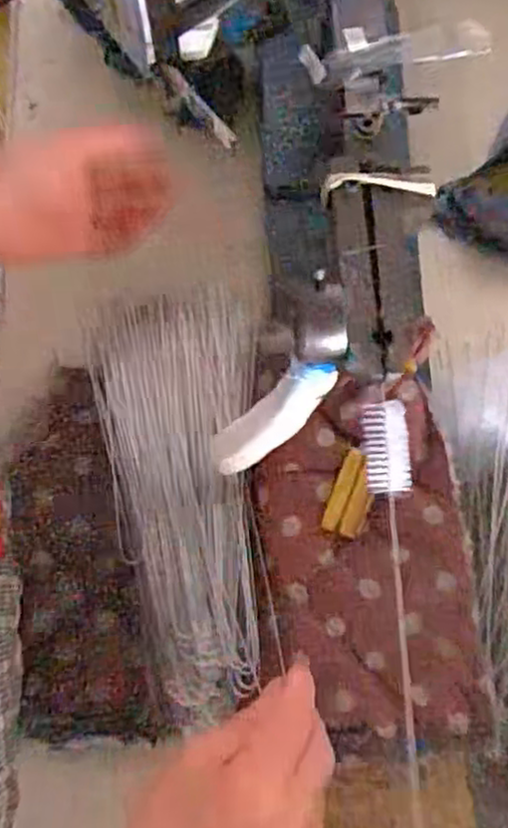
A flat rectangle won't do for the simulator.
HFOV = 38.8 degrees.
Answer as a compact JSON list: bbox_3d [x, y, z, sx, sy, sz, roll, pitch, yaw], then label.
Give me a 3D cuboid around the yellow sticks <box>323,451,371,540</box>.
[{"bbox_3d":[0.057,0.047,0.424,0.021,0.008,0.049,20,77,3],"label":"yellow sticks"}]

